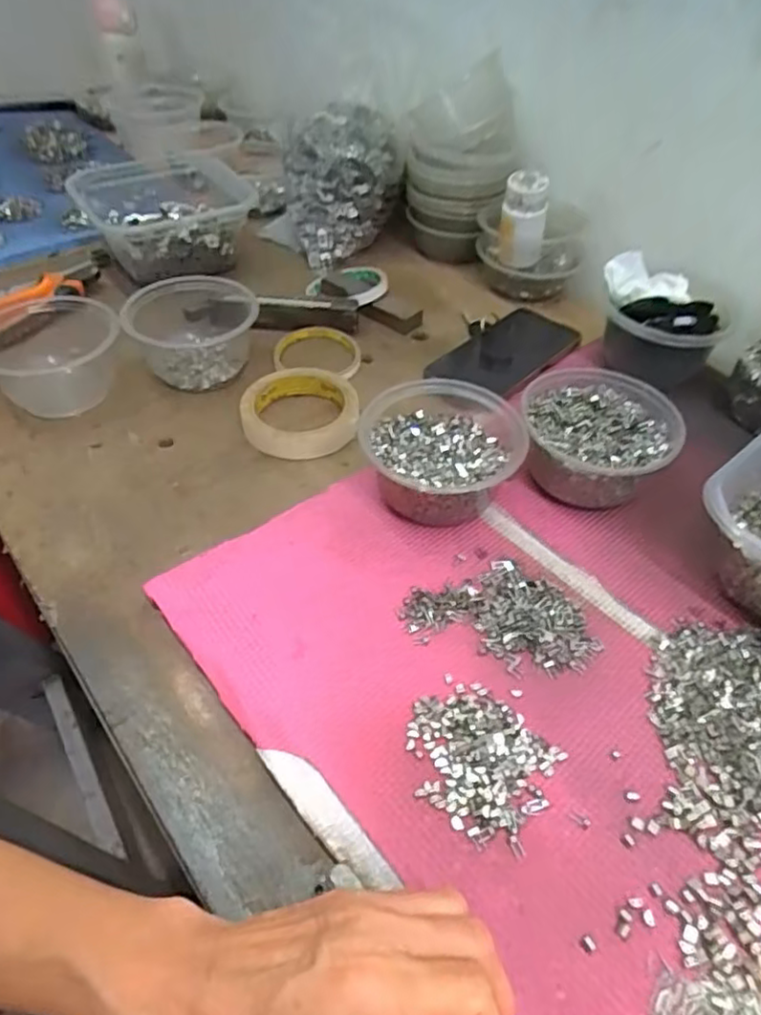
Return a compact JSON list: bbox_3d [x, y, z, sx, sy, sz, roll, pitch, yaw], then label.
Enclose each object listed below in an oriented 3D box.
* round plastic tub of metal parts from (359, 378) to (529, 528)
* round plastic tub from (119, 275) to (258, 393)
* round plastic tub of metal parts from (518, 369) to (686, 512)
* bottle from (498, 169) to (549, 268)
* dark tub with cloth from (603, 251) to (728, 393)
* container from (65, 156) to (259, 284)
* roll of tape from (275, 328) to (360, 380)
[{"bbox_3d":[0.045,-0.039,0.487,0.114,0.055,0.113,0,49,0],"label":"round plastic tub of metal parts"},{"bbox_3d":[-0.169,-0.165,0.602,0.114,0.057,0.108,-10,49,-9],"label":"round plastic tub"},{"bbox_3d":[0.163,-0.052,0.503,0.113,0.054,0.120,0,49,0],"label":"round plastic tub of metal parts"},{"bbox_3d":[0.144,-0.288,0.663,0.043,0.082,0.034,7,49,7],"label":"bottle"},{"bbox_3d":[0.244,-0.161,0.590,0.104,0.079,0.095,15,50,13],"label":"dark tub with cloth"},{"bbox_3d":[-0.243,-0.339,0.748,0.191,0.054,0.199,-13,50,-11],"label":"container"},{"bbox_3d":[-0.060,-0.153,0.643,0.082,0.011,0.082,0,49,0],"label":"roll of tape"}]

